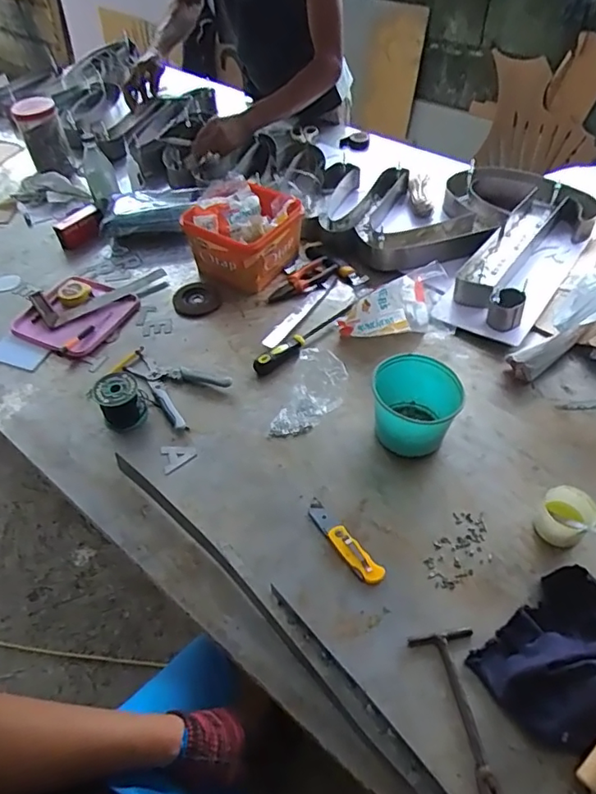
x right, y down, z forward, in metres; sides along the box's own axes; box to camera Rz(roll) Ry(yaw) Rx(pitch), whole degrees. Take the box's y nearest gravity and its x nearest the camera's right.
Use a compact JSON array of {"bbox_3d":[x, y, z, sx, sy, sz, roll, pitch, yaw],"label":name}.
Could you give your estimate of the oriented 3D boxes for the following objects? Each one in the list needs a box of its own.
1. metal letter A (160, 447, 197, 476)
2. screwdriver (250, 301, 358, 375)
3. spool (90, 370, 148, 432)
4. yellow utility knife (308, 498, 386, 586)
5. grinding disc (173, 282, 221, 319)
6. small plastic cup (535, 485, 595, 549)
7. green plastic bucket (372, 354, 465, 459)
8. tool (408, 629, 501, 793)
[{"bbox_3d":[-0.184,0.094,0.835,0.052,0.005,0.049,-14,52,-8],"label":"metal letter A"},{"bbox_3d":[0.013,-0.110,0.967,0.215,0.034,0.036,-35,58,-22],"label":"screwdriver"},{"bbox_3d":[-0.282,0.012,0.865,0.065,0.078,0.071,-1,51,2],"label":"spool"},{"bbox_3d":[0.060,0.196,0.731,0.031,0.015,0.142,-33,57,-22],"label":"yellow utility knife"},{"bbox_3d":[-0.204,-0.196,1.075,0.088,0.018,0.088,-1,51,2],"label":"grinding disc"},{"bbox_3d":[0.357,0.163,0.724,0.066,0.050,0.071,-1,51,2],"label":"small plastic cup"},{"bbox_3d":[0.181,0.020,0.815,0.119,0.112,0.116,-1,51,2],"label":"green plastic bucket"},{"bbox_3d":[0.180,0.366,0.576,0.069,0.011,0.220,-6,51,-2],"label":"tool"}]

